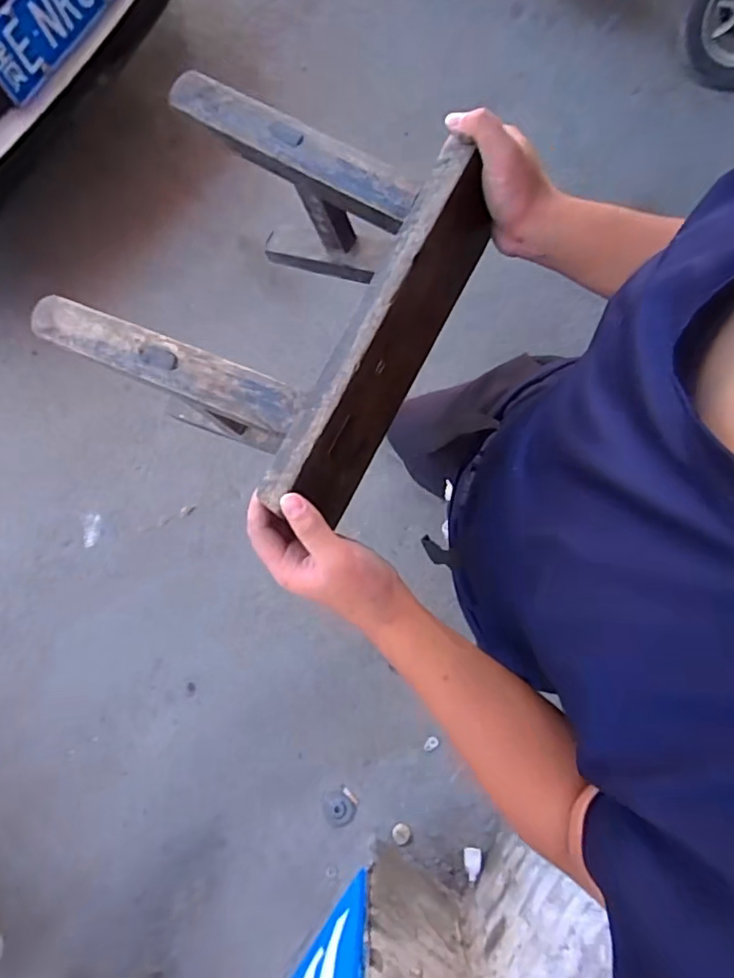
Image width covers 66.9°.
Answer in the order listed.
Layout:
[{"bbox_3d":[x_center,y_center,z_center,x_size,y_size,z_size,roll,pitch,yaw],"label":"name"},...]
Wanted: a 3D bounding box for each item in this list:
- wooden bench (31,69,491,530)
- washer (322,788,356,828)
[{"bbox_3d":[-0.087,-0.168,0.515,0.279,0.178,0.312,27,76,9],"label":"wooden bench"},{"bbox_3d":[-0.076,0.826,1.435,0.083,0.011,0.080,0,80,2],"label":"washer"}]

